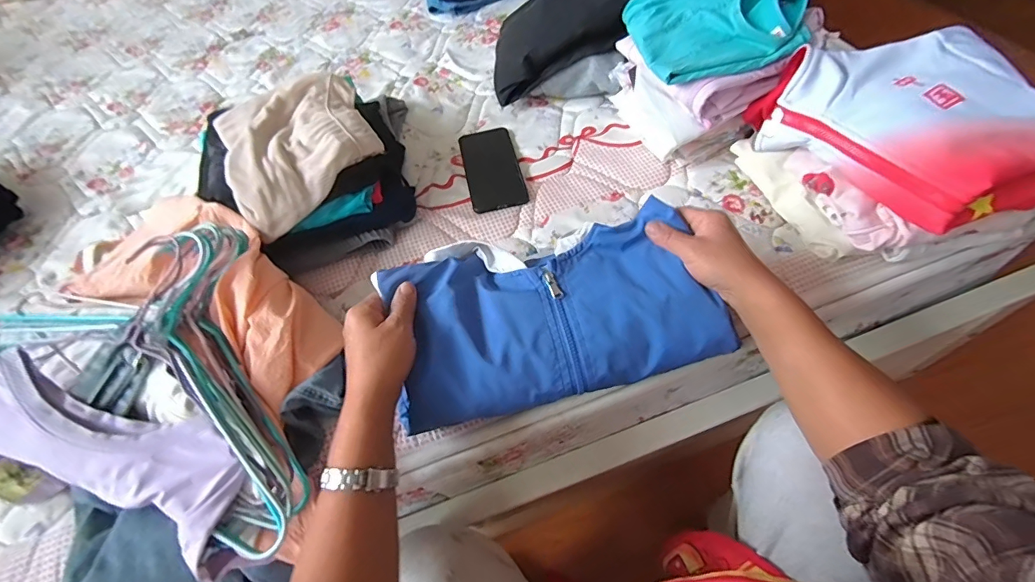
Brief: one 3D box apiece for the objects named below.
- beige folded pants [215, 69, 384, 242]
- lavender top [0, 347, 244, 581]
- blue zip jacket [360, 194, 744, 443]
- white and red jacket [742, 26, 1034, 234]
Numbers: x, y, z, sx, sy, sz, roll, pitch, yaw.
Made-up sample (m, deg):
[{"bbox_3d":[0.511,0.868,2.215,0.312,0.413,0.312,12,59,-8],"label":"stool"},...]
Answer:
[{"bbox_3d":[-0.272,-0.187,0.561,0.176,0.047,0.220,-27,59,-11],"label":"beige folded pants"},{"bbox_3d":[-0.370,0.146,0.395,0.290,0.110,0.107,11,59,13],"label":"lavender top"},{"bbox_3d":[0.037,0.018,0.450,0.319,0.066,0.166,-13,55,-5],"label":"blue zip jacket"},{"bbox_3d":[0.462,-0.201,0.530,0.260,0.085,0.263,-21,58,-7],"label":"white and red jacket"}]

